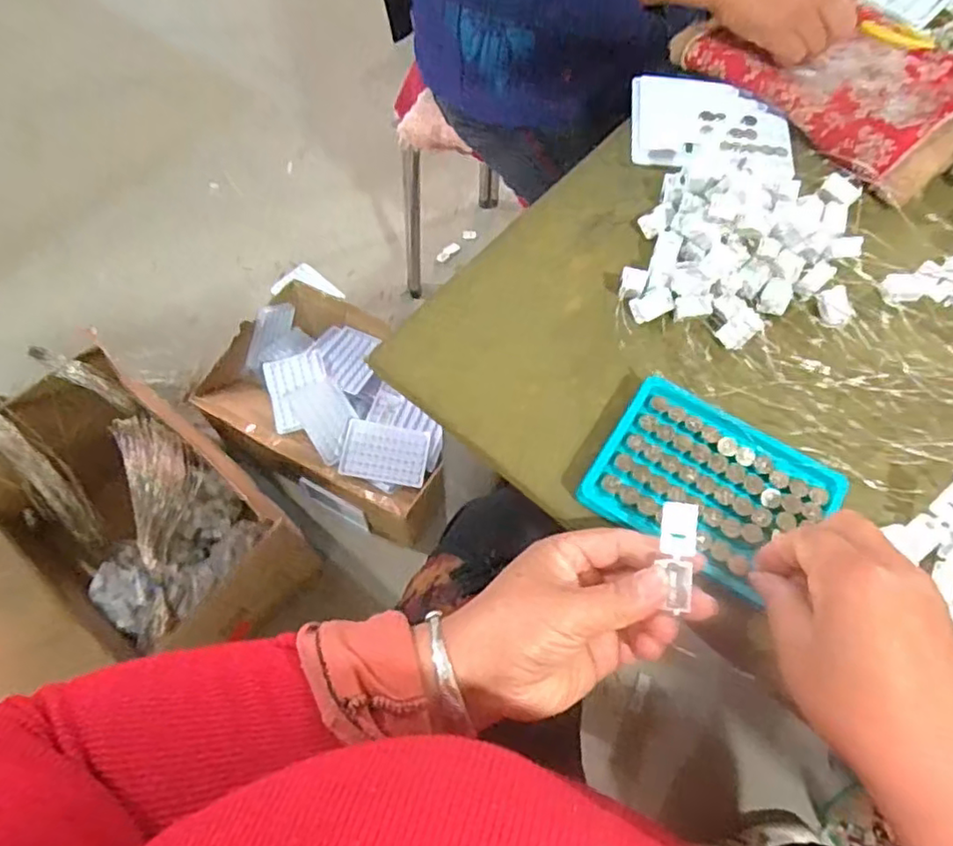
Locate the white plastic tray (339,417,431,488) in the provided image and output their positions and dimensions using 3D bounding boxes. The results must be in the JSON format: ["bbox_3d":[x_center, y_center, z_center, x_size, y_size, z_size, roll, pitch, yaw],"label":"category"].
[{"bbox_3d":[-0.142,0.046,1.007,0.129,0.017,0.094,8,66,3],"label":"white plastic tray"}]

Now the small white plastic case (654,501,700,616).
[{"bbox_3d":[0.106,0.069,0.339,0.020,0.010,0.055,4,80,1],"label":"small white plastic case"}]

